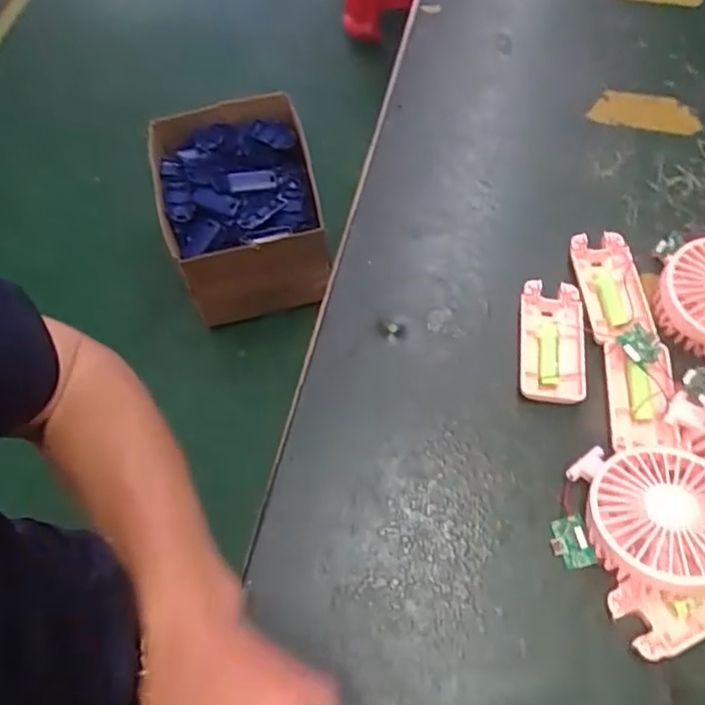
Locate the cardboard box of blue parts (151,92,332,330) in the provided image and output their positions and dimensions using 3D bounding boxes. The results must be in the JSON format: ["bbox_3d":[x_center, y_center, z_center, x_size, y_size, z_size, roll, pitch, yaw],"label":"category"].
[{"bbox_3d":[-0.217,-0.280,1.257,0.293,0.195,0.374,-10,64,-3],"label":"cardboard box of blue parts"}]

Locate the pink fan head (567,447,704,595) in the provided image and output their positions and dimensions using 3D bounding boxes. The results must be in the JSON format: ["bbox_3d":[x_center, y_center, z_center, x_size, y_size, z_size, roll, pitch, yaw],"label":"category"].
[{"bbox_3d":[0.186,0.103,0.386,0.088,0.040,0.088,-7,49,8],"label":"pink fan head"}]

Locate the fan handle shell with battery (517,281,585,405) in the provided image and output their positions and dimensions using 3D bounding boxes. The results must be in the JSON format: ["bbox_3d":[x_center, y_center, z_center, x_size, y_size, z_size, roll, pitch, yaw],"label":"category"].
[{"bbox_3d":[0.145,-0.010,0.462,0.044,0.014,0.097,5,64,4],"label":"fan handle shell with battery"}]

